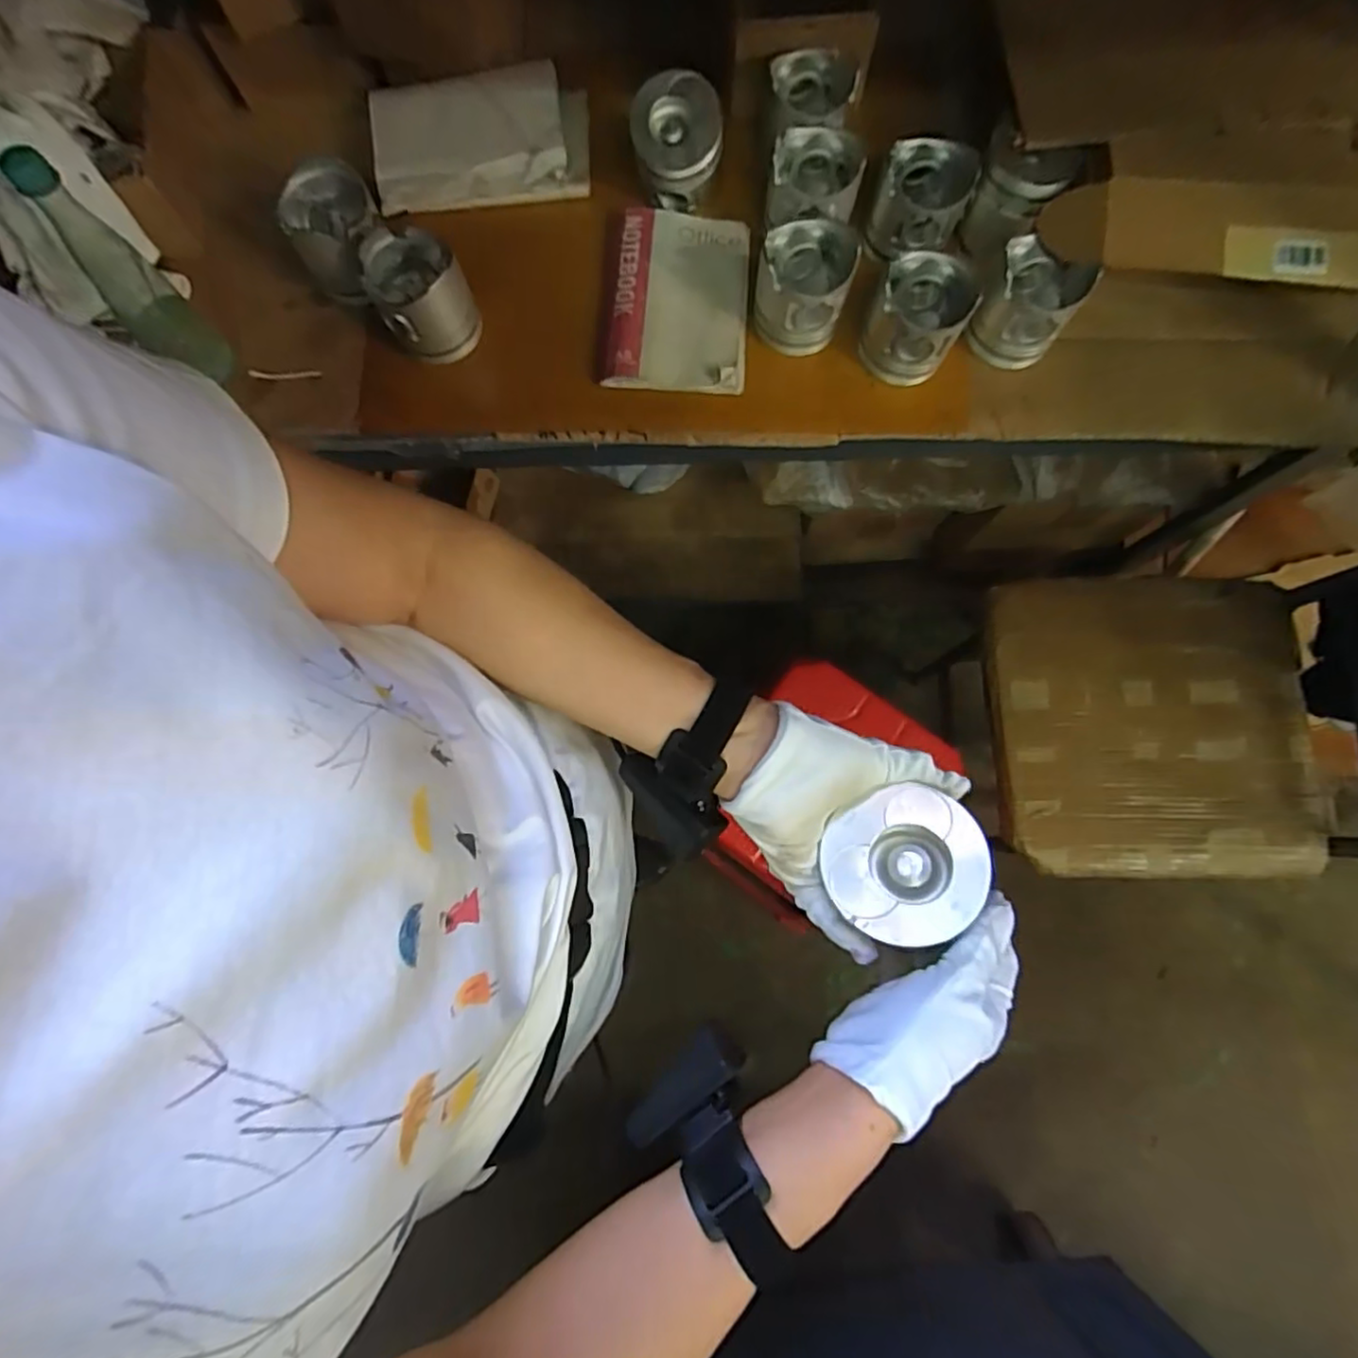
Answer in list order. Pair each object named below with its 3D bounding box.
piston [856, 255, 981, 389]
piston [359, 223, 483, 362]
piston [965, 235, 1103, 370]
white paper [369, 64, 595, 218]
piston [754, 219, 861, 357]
[{"bbox_3d":[0.232,-0.351,0.640,0.085,0.083,0.085,0,77,1],"label":"piston"},{"bbox_3d":[-0.256,-0.378,0.647,0.085,0.076,0.094,-32,78,-7],"label":"piston"},{"bbox_3d":[0.339,-0.364,0.644,0.087,0.078,0.078,29,79,7],"label":"piston"},{"bbox_3d":[-0.211,-0.577,0.699,0.230,0.041,0.137,-9,77,-1],"label":"white paper"},{"bbox_3d":[0.122,-0.388,0.648,0.090,0.081,0.095,0,77,1],"label":"piston"}]

